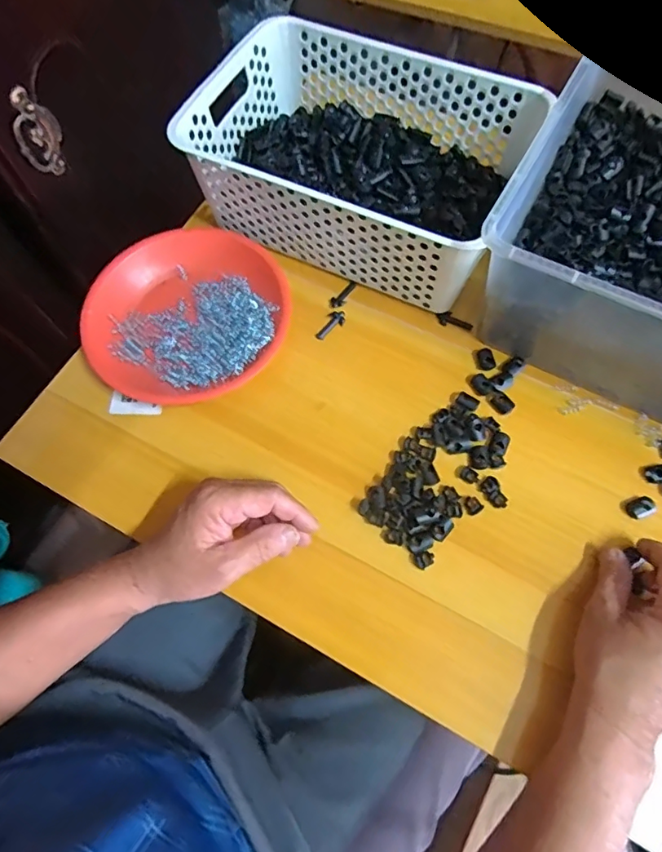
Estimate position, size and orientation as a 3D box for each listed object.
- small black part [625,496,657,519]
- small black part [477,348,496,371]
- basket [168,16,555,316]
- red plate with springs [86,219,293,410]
[{"bbox_3d":[0.259,0.068,0.424,0.023,0.007,0.016,-22,68,-8],"label":"small black part"},{"bbox_3d":[0.148,-0.063,0.483,0.015,0.008,0.020,-16,68,-6],"label":"small black part"},{"bbox_3d":[0.027,-0.260,0.503,0.300,0.099,0.208,23,69,10],"label":"basket"},{"bbox_3d":[-0.136,-0.108,0.493,0.187,0.036,0.180,0,67,1],"label":"red plate with springs"}]

